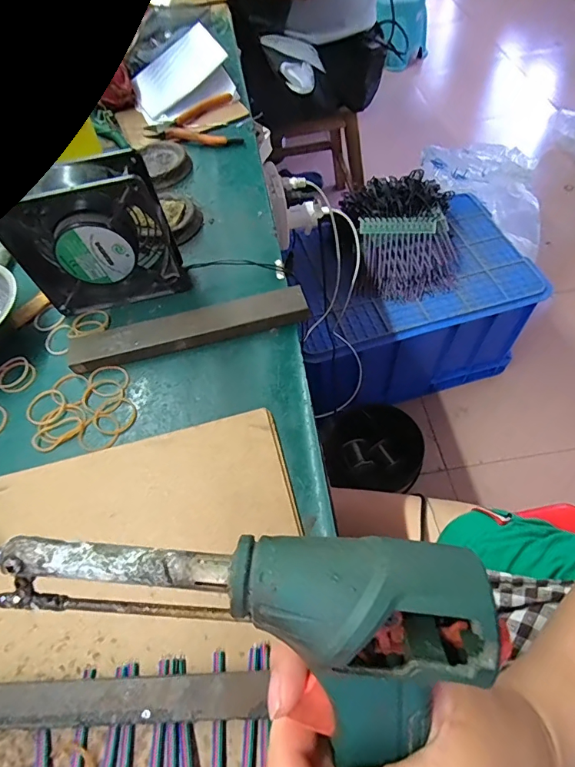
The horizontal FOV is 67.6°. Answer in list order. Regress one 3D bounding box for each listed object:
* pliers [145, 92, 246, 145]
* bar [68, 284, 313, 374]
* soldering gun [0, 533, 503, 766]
[{"bbox_3d":[-0.120,-0.333,0.552,0.119,0.020,0.094,-4,59,2],"label":"pliers"},{"bbox_3d":[-0.084,-0.048,0.375,0.204,0.013,0.036,-13,59,-3],"label":"bar"},{"bbox_3d":[-0.024,0.087,0.159,0.178,0.056,0.065,7,60,7],"label":"soldering gun"}]

